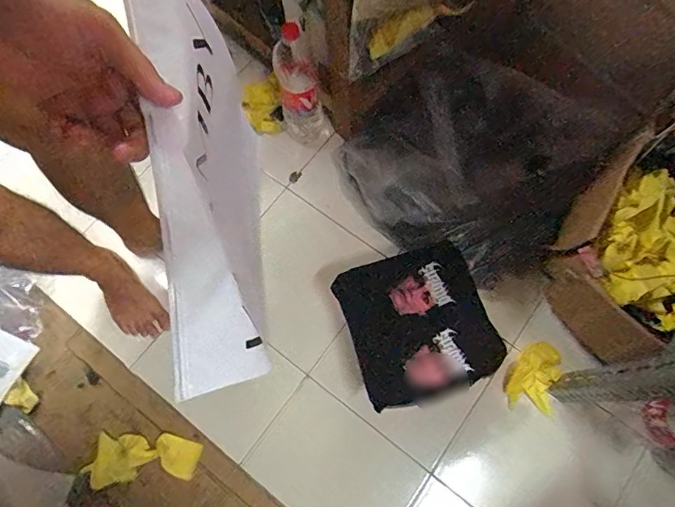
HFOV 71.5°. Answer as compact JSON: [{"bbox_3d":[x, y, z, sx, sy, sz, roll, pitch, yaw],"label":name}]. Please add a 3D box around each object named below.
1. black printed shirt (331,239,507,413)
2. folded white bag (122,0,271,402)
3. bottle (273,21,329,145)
[{"bbox_3d":[0.141,0.124,0.814,0.231,0.064,0.248,-19,72,-4],"label":"black printed shirt"},{"bbox_3d":[-0.091,-0.058,0.325,0.021,0.085,0.290,-13,85,36],"label":"folded white bag"},{"bbox_3d":[-0.081,-0.353,1.001,0.081,0.268,0.088,-18,48,-7],"label":"bottle"}]

